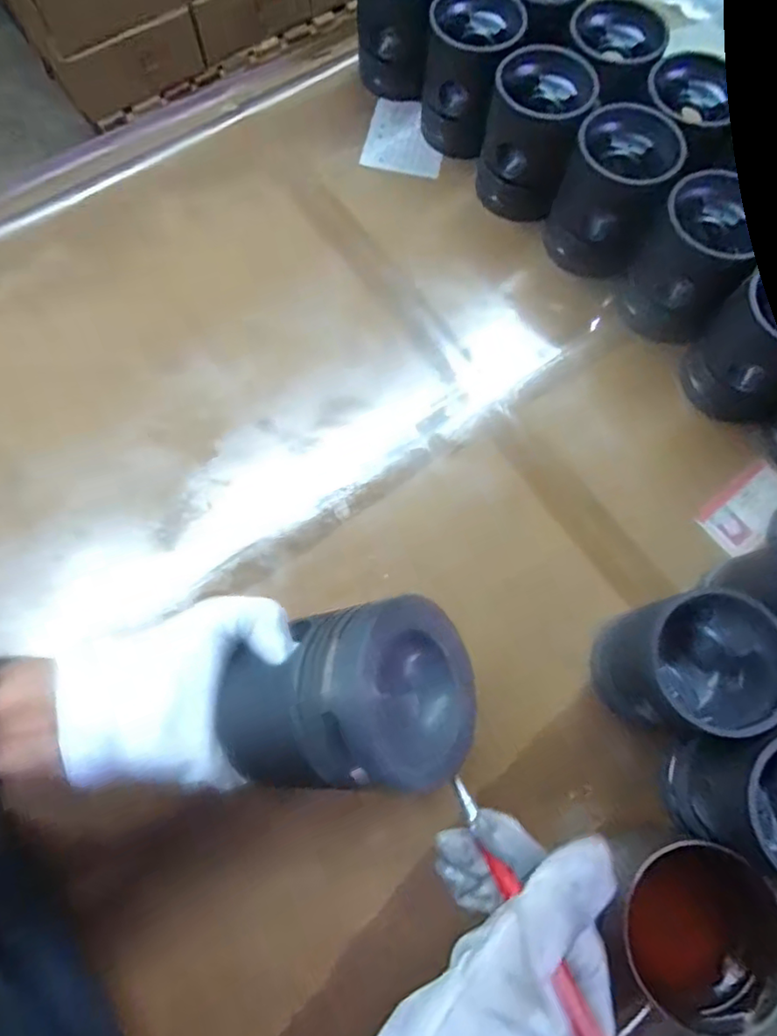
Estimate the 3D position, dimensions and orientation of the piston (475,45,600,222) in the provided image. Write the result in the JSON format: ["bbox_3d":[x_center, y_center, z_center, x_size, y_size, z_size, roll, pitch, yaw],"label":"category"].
[{"bbox_3d":[0.140,-0.369,0.563,0.086,0.110,0.092,0,72,0],"label":"piston"}]

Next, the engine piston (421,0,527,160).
[{"bbox_3d":[0.082,-0.452,0.589,0.088,0.106,0.096,12,72,4],"label":"engine piston"}]

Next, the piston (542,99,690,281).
[{"bbox_3d":[0.203,-0.293,0.534,0.087,0.114,0.089,0,72,0],"label":"piston"}]

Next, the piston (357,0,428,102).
[{"bbox_3d":[0.012,-0.529,0.609,0.085,0.113,0.085,0,72,0],"label":"piston"}]

